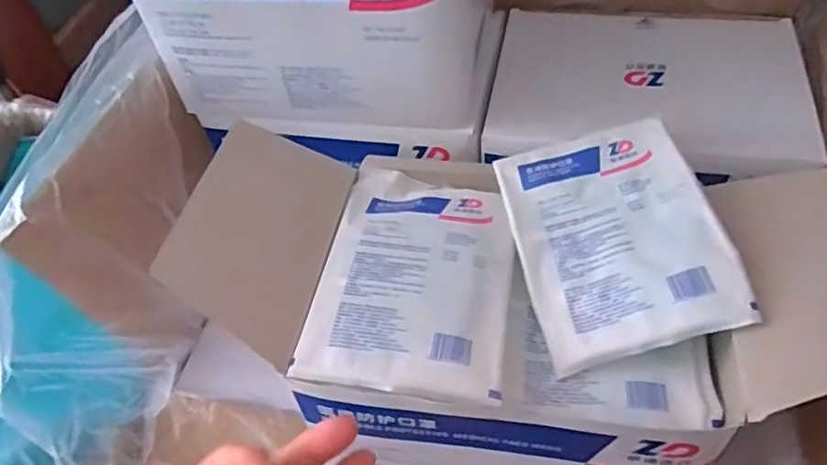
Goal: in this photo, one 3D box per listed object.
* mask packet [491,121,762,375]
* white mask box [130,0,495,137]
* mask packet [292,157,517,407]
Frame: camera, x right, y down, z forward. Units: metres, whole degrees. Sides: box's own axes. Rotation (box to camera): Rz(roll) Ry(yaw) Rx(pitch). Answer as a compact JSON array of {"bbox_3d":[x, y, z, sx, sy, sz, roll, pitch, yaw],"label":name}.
[{"bbox_3d":[0.134,-0.002,0.420,0.123,0.015,0.176,-19,51,14],"label":"mask packet"},{"bbox_3d":[-0.066,-0.216,0.533,0.262,0.183,0.183,6,51,12],"label":"white mask box"},{"bbox_3d":[0.002,0.024,0.420,0.123,0.018,0.182,4,50,10],"label":"mask packet"}]

